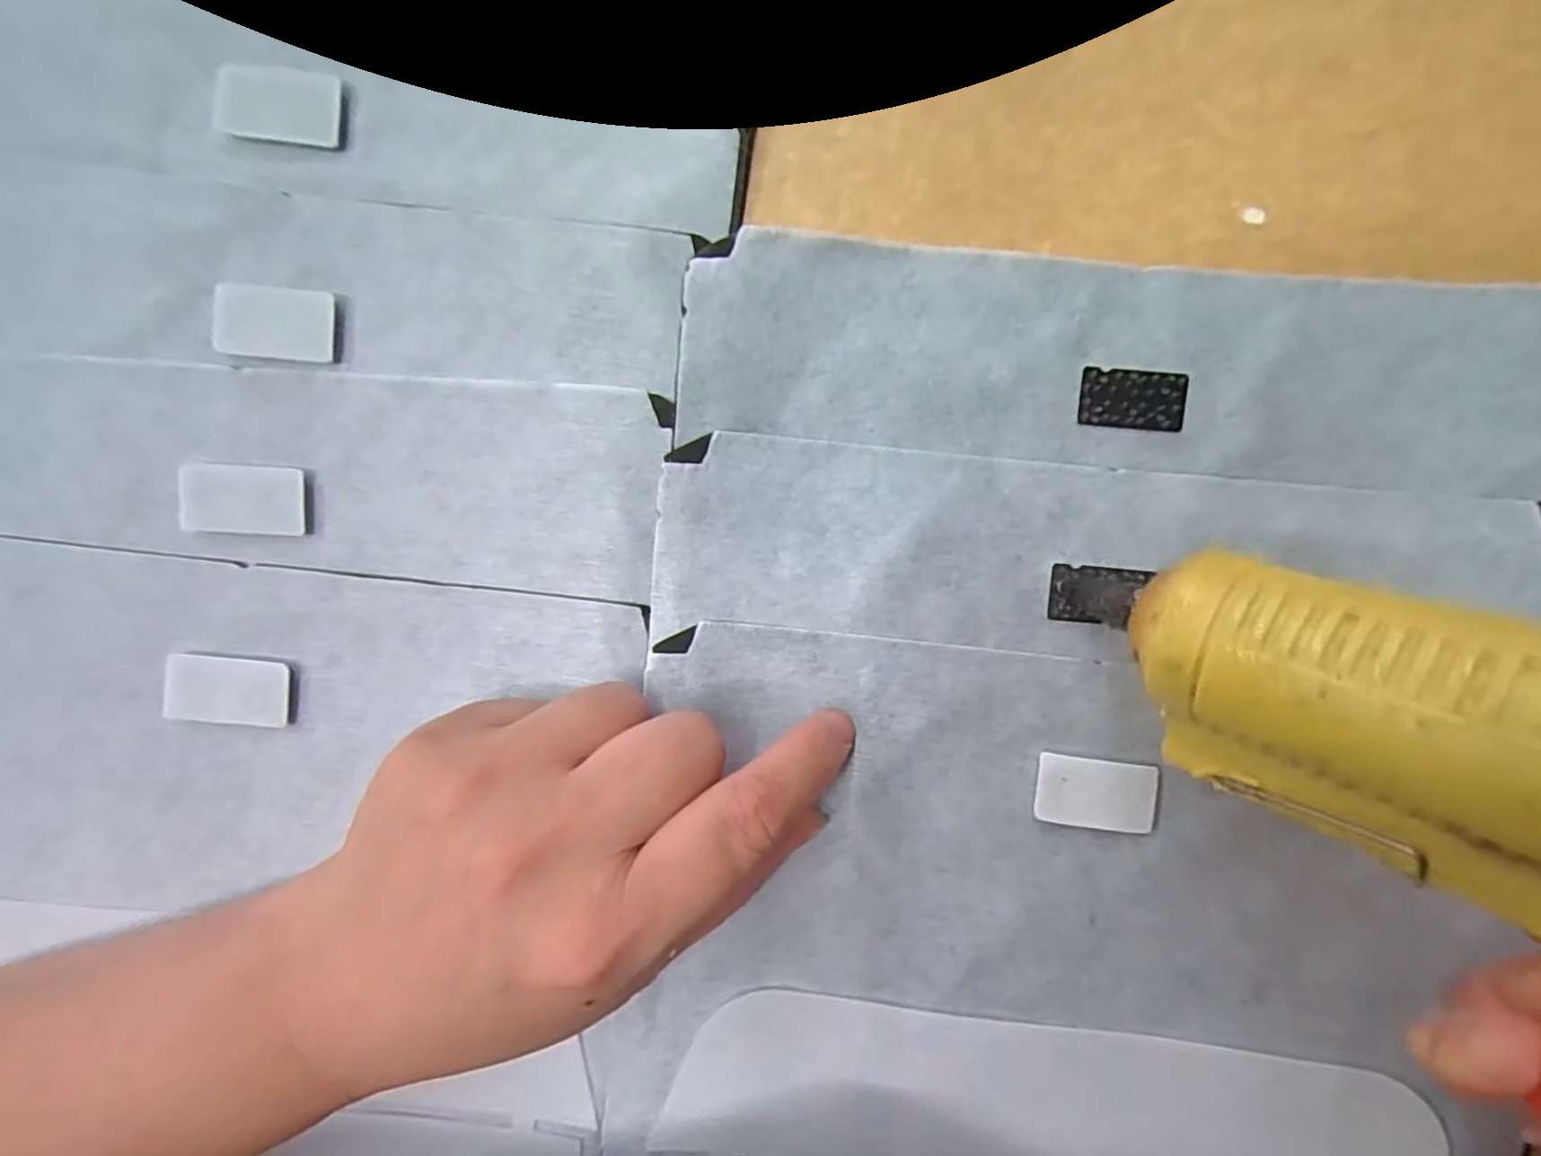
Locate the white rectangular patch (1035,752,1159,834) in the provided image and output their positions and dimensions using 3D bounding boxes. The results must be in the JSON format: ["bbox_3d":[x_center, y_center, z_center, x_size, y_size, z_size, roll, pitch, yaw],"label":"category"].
[{"bbox_3d":[0.091,0.060,0.183,0.032,0.004,0.019,6,92,2],"label":"white rectangular patch"}]

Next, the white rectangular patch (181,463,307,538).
[{"bbox_3d":[-0.148,-0.022,0.185,0.034,0.004,0.019,3,92,2],"label":"white rectangular patch"}]

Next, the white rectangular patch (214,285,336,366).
[{"bbox_3d":[-0.138,-0.071,0.183,0.034,0.004,0.019,5,92,2],"label":"white rectangular patch"}]

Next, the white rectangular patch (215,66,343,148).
[{"bbox_3d":[-0.136,-0.130,0.181,0.033,0.004,0.020,5,92,2],"label":"white rectangular patch"}]

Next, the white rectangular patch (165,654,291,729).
[{"bbox_3d":[-0.153,0.032,0.186,0.034,0.006,0.018,6,92,2],"label":"white rectangular patch"}]

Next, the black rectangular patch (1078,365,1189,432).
[{"bbox_3d":[0.102,-0.050,0.183,0.029,0.004,0.016,6,92,2],"label":"black rectangular patch"}]

